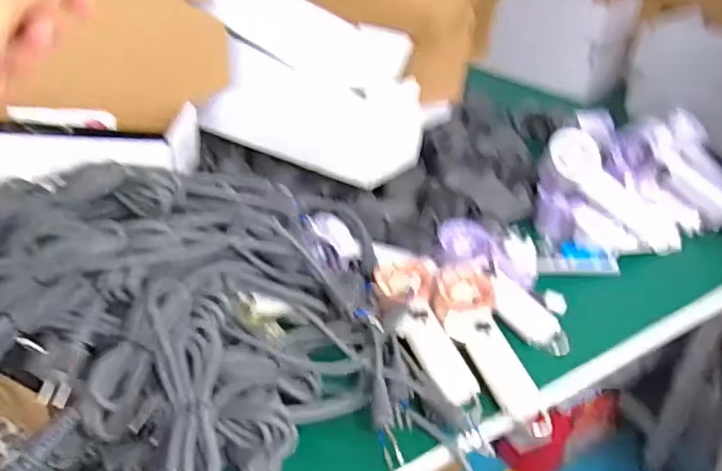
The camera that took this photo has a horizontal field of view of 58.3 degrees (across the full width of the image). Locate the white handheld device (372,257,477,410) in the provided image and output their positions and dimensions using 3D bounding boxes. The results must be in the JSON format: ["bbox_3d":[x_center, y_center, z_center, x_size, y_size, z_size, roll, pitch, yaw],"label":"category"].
[{"bbox_3d":[0.067,0.095,0.701,0.064,0.039,0.193,-11,54,-20],"label":"white handheld device"}]

